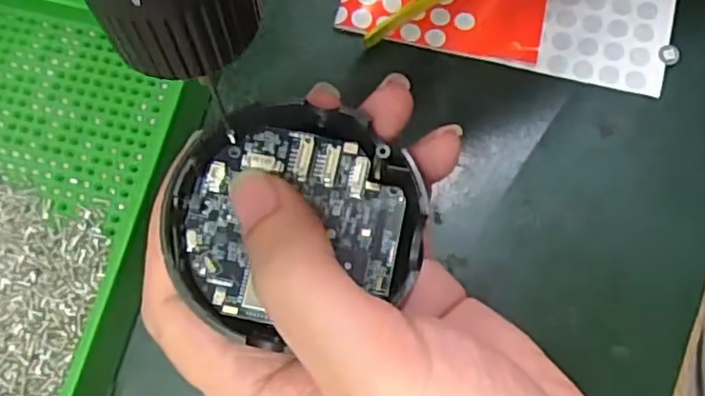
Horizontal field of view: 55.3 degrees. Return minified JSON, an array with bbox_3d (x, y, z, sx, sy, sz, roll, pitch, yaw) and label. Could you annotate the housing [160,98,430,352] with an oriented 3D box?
[{"bbox_3d":[-0.016,0.004,0.189,0.069,0.012,0.063,0,72,1],"label":"housing"}]

